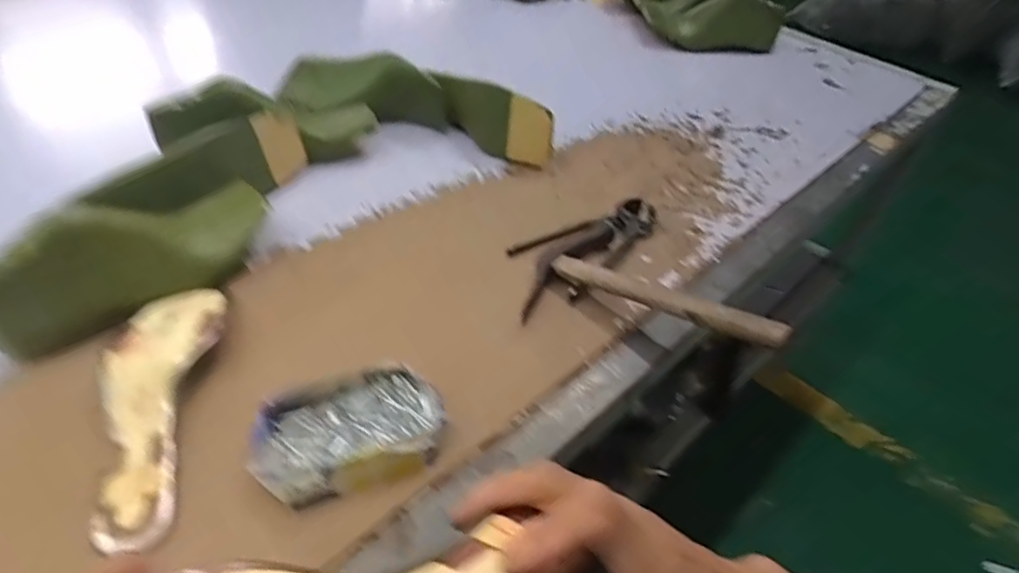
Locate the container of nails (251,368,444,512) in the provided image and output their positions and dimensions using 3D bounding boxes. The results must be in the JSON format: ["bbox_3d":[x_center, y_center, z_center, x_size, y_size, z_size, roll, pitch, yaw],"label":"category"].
[{"bbox_3d":[-0.115,0.102,0.424,0.128,0.029,0.087,-13,47,-20],"label":"container of nails"}]

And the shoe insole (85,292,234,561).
[{"bbox_3d":[-0.259,0.081,0.425,0.069,0.033,0.206,-1,44,-8],"label":"shoe insole"}]

